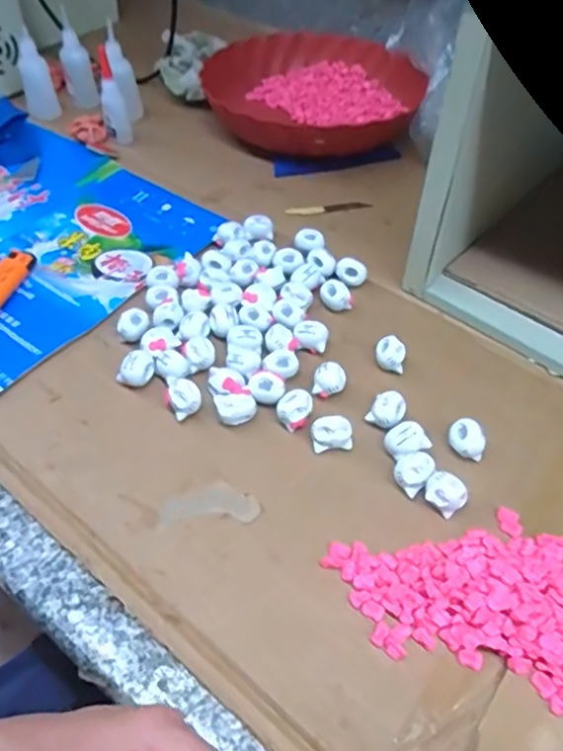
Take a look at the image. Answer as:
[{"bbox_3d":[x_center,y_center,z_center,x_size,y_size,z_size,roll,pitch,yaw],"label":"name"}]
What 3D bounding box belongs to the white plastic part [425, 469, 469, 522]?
[{"bbox_3d":[0.099,0.072,0.358,0.024,0.022,0.017,21,53,16],"label":"white plastic part"}]

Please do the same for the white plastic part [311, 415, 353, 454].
[{"bbox_3d":[0.033,0.038,0.386,0.026,0.019,0.014,-3,50,-4],"label":"white plastic part"}]

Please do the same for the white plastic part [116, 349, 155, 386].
[{"bbox_3d":[-0.104,-0.003,0.424,0.027,0.023,0.018,-16,52,-13],"label":"white plastic part"}]

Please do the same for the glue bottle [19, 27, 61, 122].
[{"bbox_3d":[-0.280,-0.343,0.672,0.033,0.115,0.034,-25,75,-20],"label":"glue bottle"}]

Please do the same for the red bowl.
[{"bbox_3d":[0.038,-0.316,0.668,0.237,0.052,0.219,0,50,0],"label":"red bowl"}]

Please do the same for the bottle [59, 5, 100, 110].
[{"bbox_3d":[-0.234,-0.357,0.680,0.034,0.110,0.030,-16,52,-13],"label":"bottle"}]

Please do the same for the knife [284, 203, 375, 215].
[{"bbox_3d":[0.046,-0.163,0.577,0.082,0.004,0.012,-5,51,-5],"label":"knife"}]

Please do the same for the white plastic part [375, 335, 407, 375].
[{"bbox_3d":[0.081,-0.016,0.438,0.021,0.019,0.019,8,51,6],"label":"white plastic part"}]

